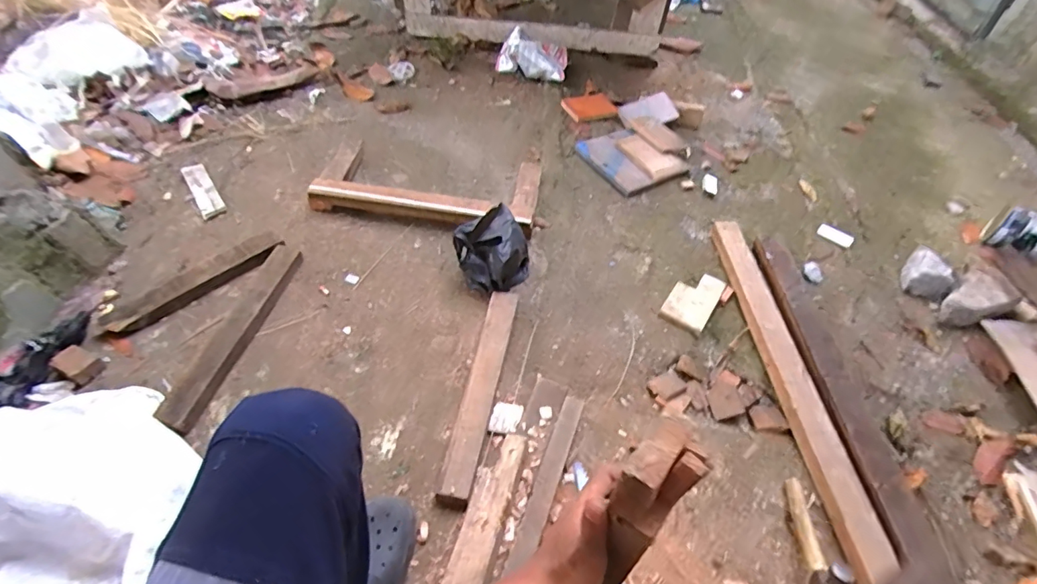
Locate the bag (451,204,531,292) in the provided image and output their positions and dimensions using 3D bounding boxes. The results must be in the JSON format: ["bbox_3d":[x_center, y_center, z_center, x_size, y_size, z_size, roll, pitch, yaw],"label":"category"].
[{"bbox_3d":[-0.058,-0.089,1.153,0.164,0.131,0.154,-33,60,-25],"label":"bag"}]

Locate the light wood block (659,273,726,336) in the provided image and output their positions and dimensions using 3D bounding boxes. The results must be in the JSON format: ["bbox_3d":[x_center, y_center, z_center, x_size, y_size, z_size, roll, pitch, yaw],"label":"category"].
[{"bbox_3d":[0.416,0.014,1.177,0.101,0.014,0.184,30,56,20],"label":"light wood block"}]

